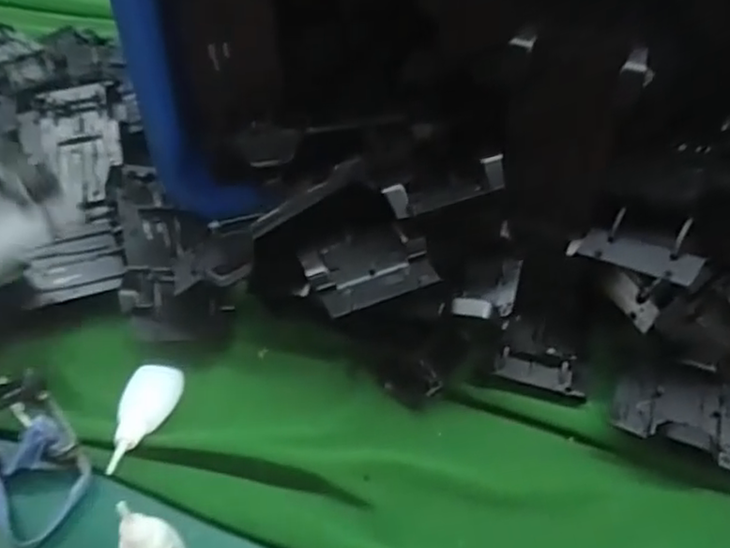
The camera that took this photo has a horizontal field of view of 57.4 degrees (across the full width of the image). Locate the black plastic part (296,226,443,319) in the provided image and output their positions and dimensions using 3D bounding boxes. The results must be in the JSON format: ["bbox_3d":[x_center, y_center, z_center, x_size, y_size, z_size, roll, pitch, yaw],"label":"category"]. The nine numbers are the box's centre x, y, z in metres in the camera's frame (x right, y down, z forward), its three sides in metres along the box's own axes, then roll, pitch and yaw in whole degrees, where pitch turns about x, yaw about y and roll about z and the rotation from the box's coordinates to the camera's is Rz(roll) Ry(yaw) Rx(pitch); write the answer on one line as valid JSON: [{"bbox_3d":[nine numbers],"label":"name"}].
[{"bbox_3d":[-0.002,-0.006,0.435,0.081,0.018,0.073,-16,48,-14],"label":"black plastic part"}]

